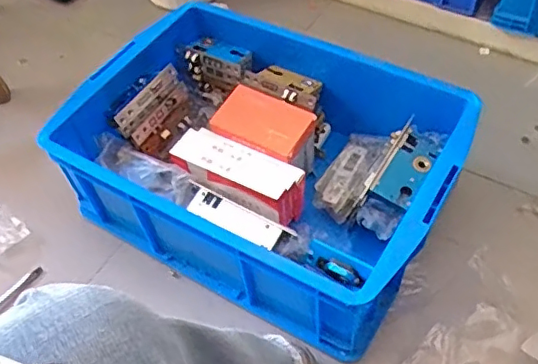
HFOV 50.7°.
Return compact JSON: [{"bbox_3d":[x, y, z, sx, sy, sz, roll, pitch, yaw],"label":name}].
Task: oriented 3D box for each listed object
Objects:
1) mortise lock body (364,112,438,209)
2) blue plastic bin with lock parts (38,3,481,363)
[{"bbox_3d":[0.180,-0.025,0.753,0.060,0.023,0.126,24,58,21],"label":"mortise lock body"},{"bbox_3d":[-0.004,-0.040,0.806,0.503,0.166,0.369,25,58,21],"label":"blue plastic bin with lock parts"}]

